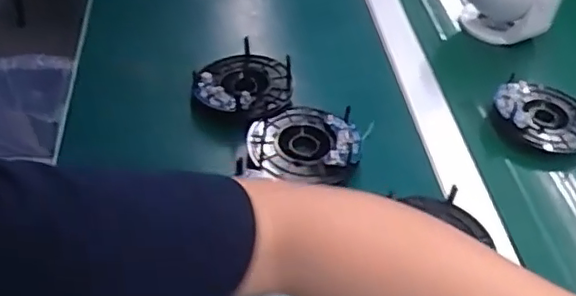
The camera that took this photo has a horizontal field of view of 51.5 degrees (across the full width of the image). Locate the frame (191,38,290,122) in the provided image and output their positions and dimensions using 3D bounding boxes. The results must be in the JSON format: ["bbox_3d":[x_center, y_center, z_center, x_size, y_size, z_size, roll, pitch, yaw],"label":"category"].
[{"bbox_3d":[-0.041,-0.072,0.609,0.091,0.025,0.116,15,45,8],"label":"frame"}]

